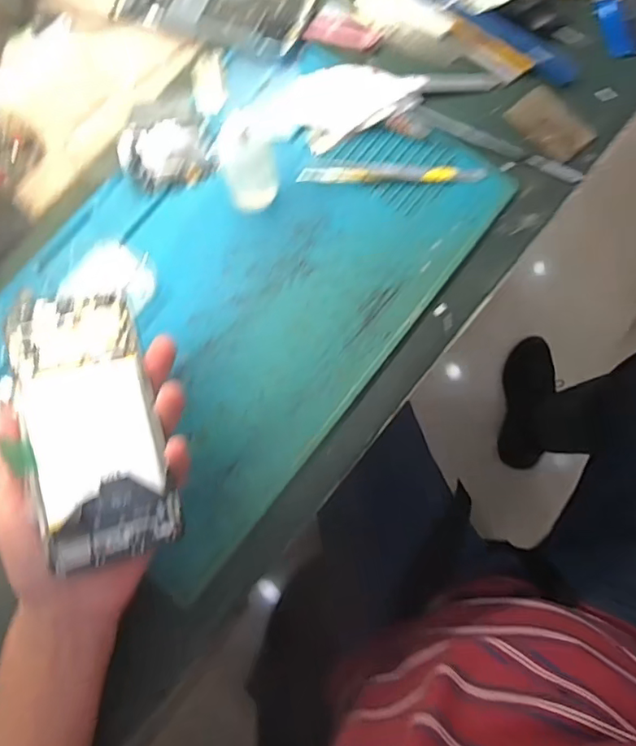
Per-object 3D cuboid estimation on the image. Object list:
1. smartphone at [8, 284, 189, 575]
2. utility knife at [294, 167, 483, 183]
[{"bbox_3d":[-0.129,0.027,0.309,0.066,0.015,0.151,-18,76,-3],"label":"smartphone"},{"bbox_3d":[0.056,-0.149,0.410,0.138,0.005,0.015,-1,79,0],"label":"utility knife"}]

